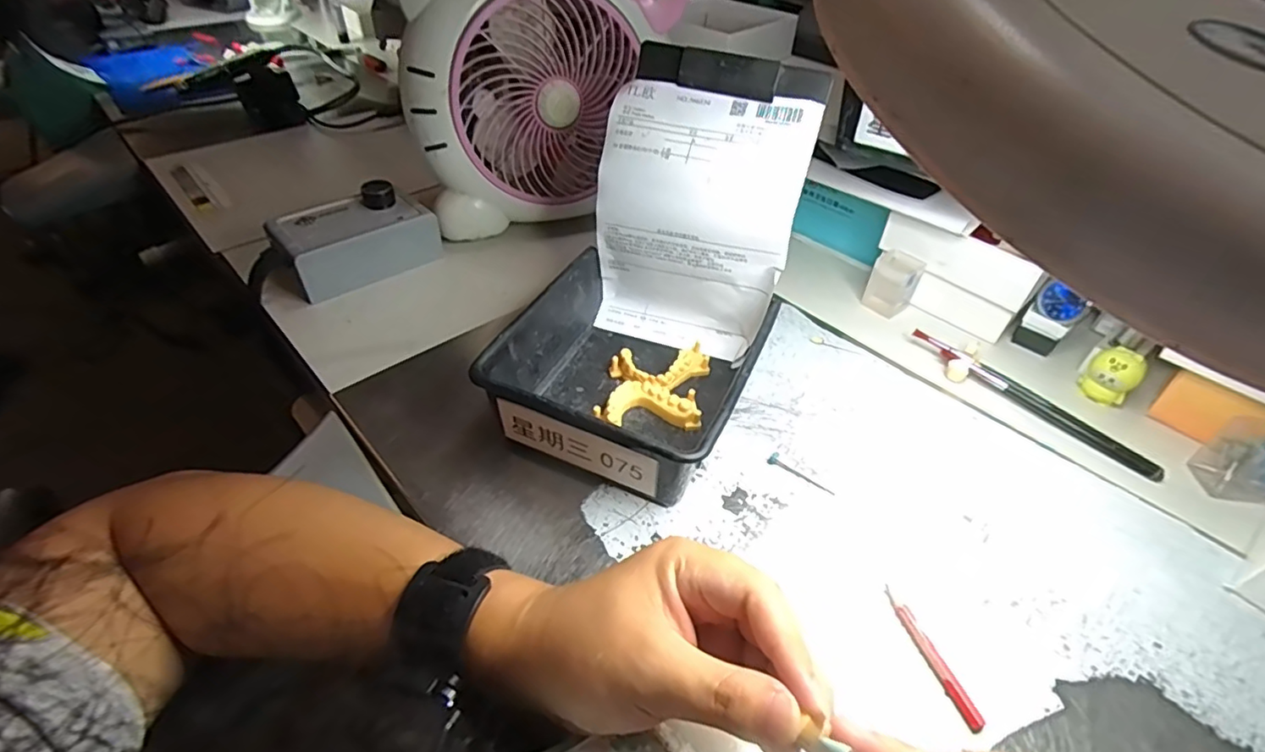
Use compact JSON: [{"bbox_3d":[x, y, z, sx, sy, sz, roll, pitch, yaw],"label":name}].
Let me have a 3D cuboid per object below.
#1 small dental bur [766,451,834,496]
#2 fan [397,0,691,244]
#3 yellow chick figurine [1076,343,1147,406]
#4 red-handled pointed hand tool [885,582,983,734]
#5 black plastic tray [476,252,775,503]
[{"bbox_3d":[0.116,0.067,0.404,0.048,0.005,0.008,27,48,23],"label":"small dental bur"},{"bbox_3d":[-0.085,-0.277,0.571,0.257,0.233,0.089,-25,50,-26],"label":"fan"},{"bbox_3d":[0.374,0.002,0.461,0.024,0.048,0.033,-29,52,-29],"label":"yellow chick figurine"},{"bbox_3d":[0.159,0.149,0.317,0.008,0.006,0.075,-12,45,-16],"label":"red-handled pointed hand tool"},{"bbox_3d":[0.000,-0.005,0.423,0.162,0.063,0.170,20,44,17],"label":"black plastic tray"}]

